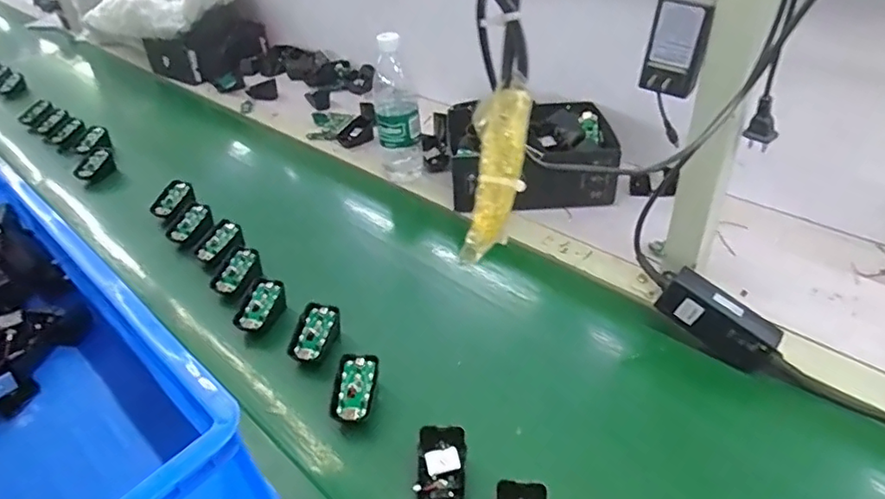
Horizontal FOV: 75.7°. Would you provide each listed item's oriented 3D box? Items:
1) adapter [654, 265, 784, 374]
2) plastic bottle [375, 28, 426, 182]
[{"bbox_3d":[0.282,0.074,0.586,0.114,0.052,0.027,39,50,19],"label":"adapter"},{"bbox_3d":[-0.071,-0.218,0.888,0.065,0.219,0.068,-7,34,-3],"label":"plastic bottle"}]

